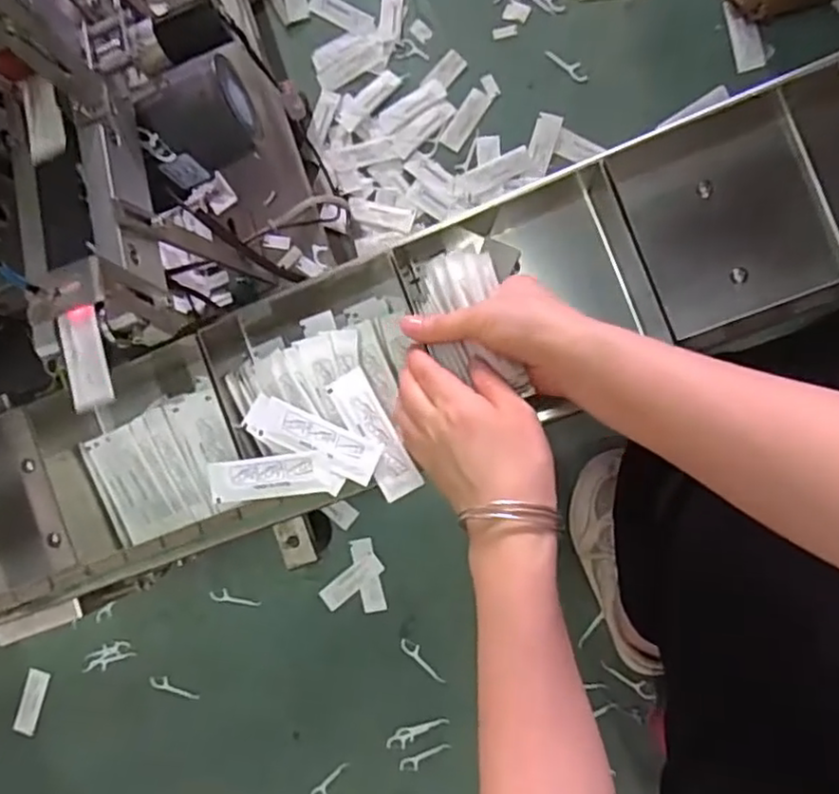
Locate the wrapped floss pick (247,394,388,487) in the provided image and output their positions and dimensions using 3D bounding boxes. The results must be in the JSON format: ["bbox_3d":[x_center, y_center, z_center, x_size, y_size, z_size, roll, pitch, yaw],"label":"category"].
[{"bbox_3d":[-0.074,0.029,0.471,0.101,0.008,0.030,22,85,16],"label":"wrapped floss pick"}]

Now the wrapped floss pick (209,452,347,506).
[{"bbox_3d":[-0.104,0.057,0.474,0.099,0.010,0.031,-7,88,10],"label":"wrapped floss pick"}]

